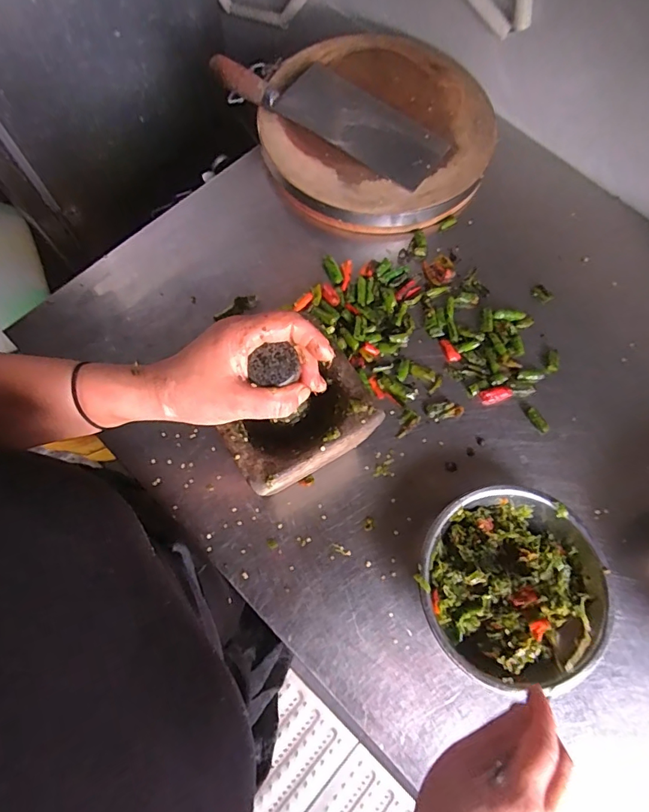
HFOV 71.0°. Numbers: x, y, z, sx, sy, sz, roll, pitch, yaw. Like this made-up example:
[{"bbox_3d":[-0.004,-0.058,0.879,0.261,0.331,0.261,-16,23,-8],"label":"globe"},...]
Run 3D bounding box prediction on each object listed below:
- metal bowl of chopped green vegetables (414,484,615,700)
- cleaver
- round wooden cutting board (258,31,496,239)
[{"bbox_3d":[0.189,0.176,0.456,0.183,0.051,0.182,1,73,-2],"label":"metal bowl of chopped green vegetables"},{"bbox_3d":[0.012,-0.417,0.625,0.333,0.033,0.120,29,74,7],"label":"cleaver"},{"bbox_3d":[0.075,-0.396,0.647,0.315,0.035,0.324,1,73,-2],"label":"round wooden cutting board"}]

